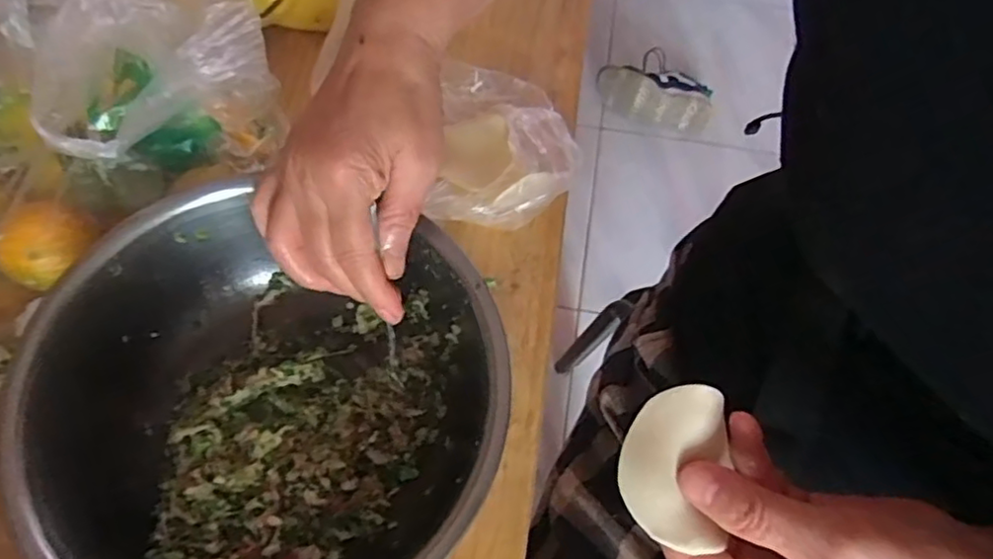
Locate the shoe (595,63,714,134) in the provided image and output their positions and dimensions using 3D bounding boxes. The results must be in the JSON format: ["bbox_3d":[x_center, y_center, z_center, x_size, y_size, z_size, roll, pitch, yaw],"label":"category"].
[{"bbox_3d":[0.317,-0.371,1.277,0.232,0.095,0.097,16,66,6],"label":"shoe"}]

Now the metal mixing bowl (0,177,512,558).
[{"bbox_3d":[-0.110,0.070,0.325,0.216,0.079,0.201,1,65,-1],"label":"metal mixing bowl"}]

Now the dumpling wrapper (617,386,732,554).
[{"bbox_3d":[0.072,0.072,0.255,0.044,0.011,0.061,16,66,6],"label":"dumpling wrapper"}]

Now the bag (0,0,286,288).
[{"bbox_3d":[-0.230,-0.099,0.366,0.170,0.088,0.209,20,66,8],"label":"bag"}]

